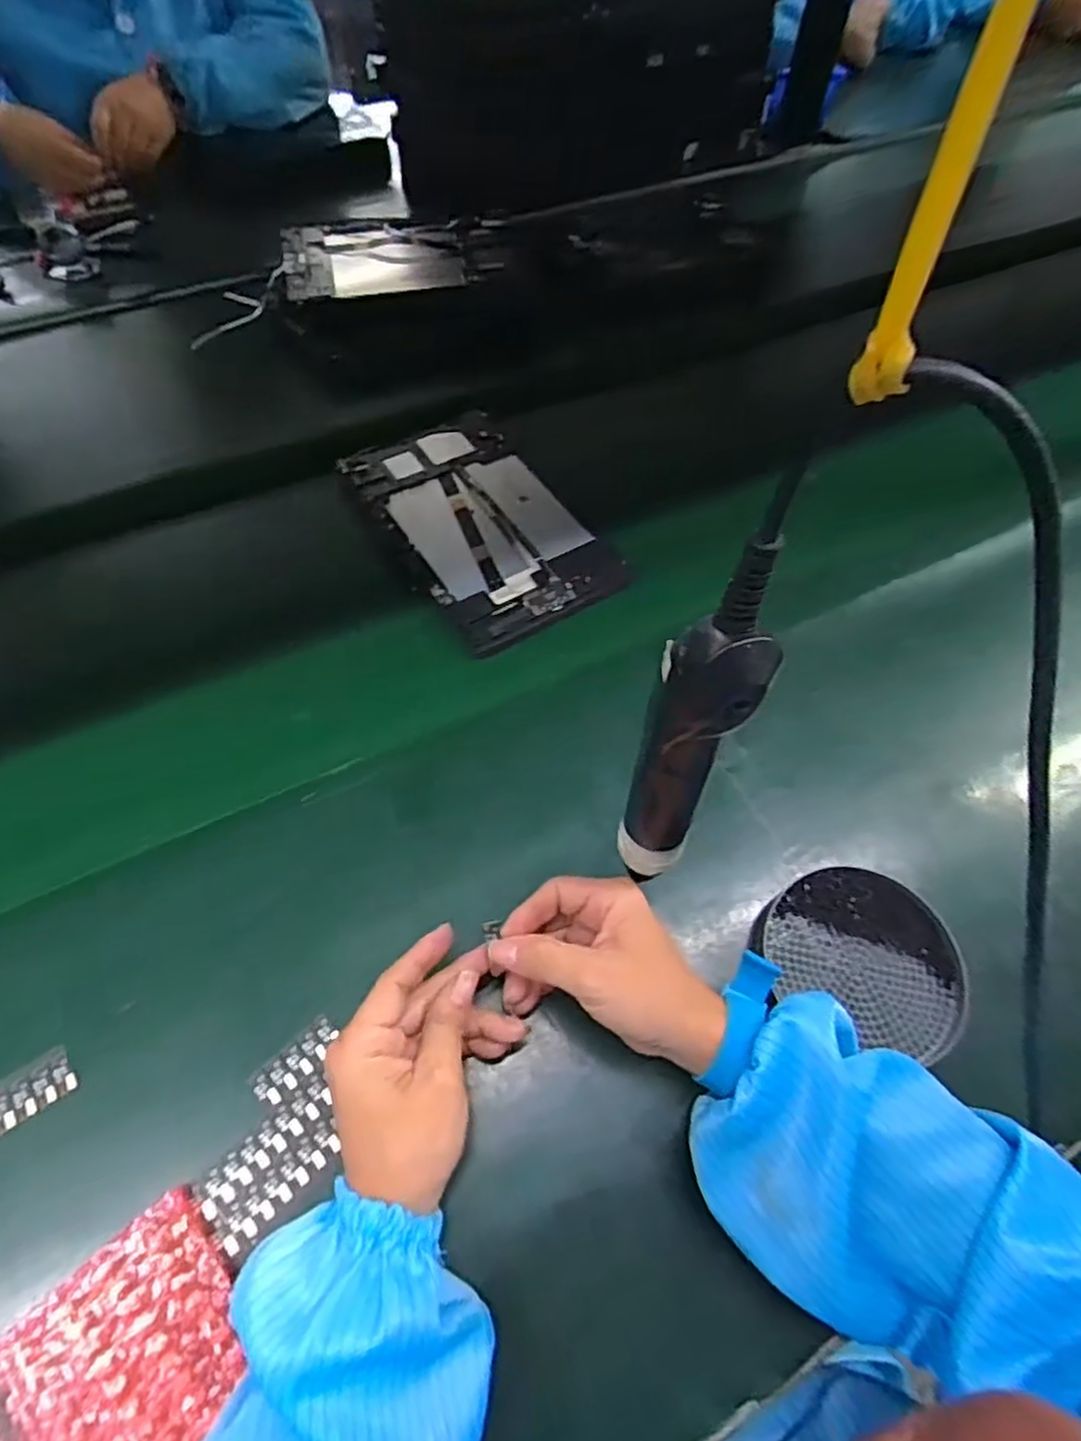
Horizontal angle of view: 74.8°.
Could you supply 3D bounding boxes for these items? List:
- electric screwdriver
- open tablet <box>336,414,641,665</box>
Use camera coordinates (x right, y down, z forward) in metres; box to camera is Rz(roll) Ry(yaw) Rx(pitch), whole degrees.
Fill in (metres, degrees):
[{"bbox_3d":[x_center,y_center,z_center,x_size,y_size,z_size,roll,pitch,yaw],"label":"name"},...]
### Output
[{"bbox_3d":[0.062,0.004,0.286,0.032,0.223,0.046,-18,62,-10],"label":"electric screwdriver"},{"bbox_3d":[-0.052,-0.167,0.587,0.142,0.012,0.248,-30,63,-16],"label":"open tablet"}]

